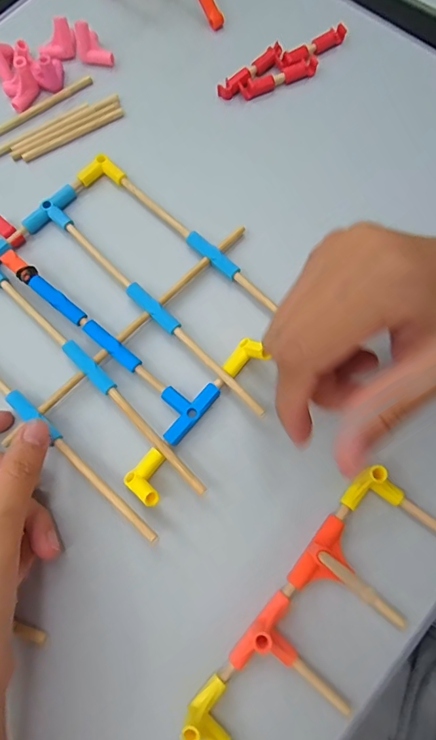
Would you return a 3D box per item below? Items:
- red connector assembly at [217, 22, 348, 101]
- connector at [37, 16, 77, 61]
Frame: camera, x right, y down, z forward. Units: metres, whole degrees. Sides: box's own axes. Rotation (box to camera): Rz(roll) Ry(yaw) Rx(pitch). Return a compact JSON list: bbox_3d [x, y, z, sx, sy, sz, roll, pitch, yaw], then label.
[{"bbox_3d":[0.048,-0.222,0.316,0.103,0.008,0.028,-23,75,-4],"label":"red connector assembly"},{"bbox_3d":[-0.118,-0.242,0.320,0.028,0.019,0.014,-41,77,-9],"label":"connector"}]

